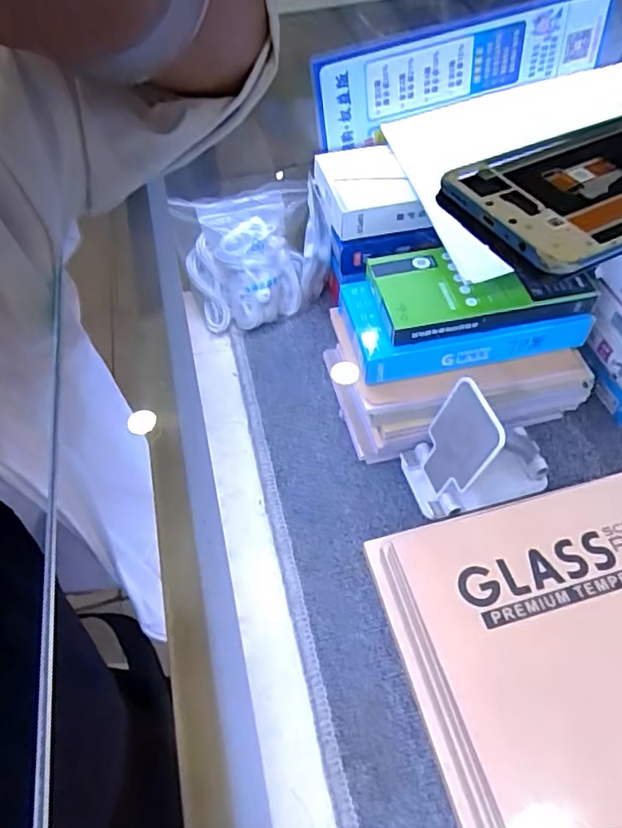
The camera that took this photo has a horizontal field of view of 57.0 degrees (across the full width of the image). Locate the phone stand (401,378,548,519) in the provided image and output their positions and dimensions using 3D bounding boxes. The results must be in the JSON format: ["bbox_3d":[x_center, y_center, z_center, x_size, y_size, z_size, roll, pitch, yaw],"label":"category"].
[{"bbox_3d":[0.132,0.023,0.447,0.106,0.098,0.063,-14,53,-8],"label":"phone stand"}]

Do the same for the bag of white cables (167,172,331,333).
[{"bbox_3d":[-0.047,-0.167,0.594,0.157,0.132,0.075,-13,21,6],"label":"bag of white cables"}]

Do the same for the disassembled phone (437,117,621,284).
[{"bbox_3d":[0.139,-0.106,0.251,0.160,0.012,0.078,-25,56,-15],"label":"disassembled phone"}]

